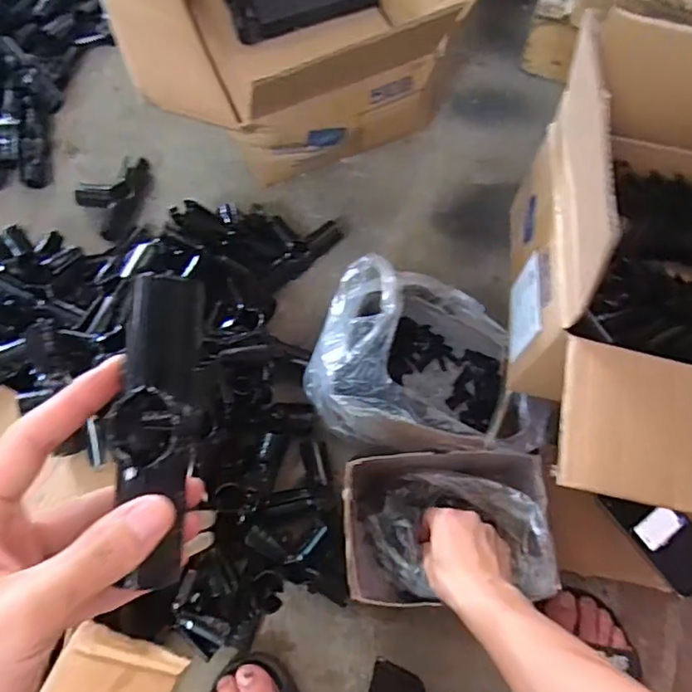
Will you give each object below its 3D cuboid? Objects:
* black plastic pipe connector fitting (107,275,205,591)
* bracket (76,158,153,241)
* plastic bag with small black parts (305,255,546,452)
[{"bbox_3d":[-0.081,0.036,0.248,0.033,0.024,0.131,1,83,0],"label":"black plastic pipe connector fitting"},{"bbox_3d":[-0.317,-0.211,0.836,0.114,0.058,0.091,-38,73,-14],"label":"bracket"},{"bbox_3d":[0.098,0.024,0.673,0.258,0.133,0.206,20,70,8],"label":"plastic bag with small black parts"}]

